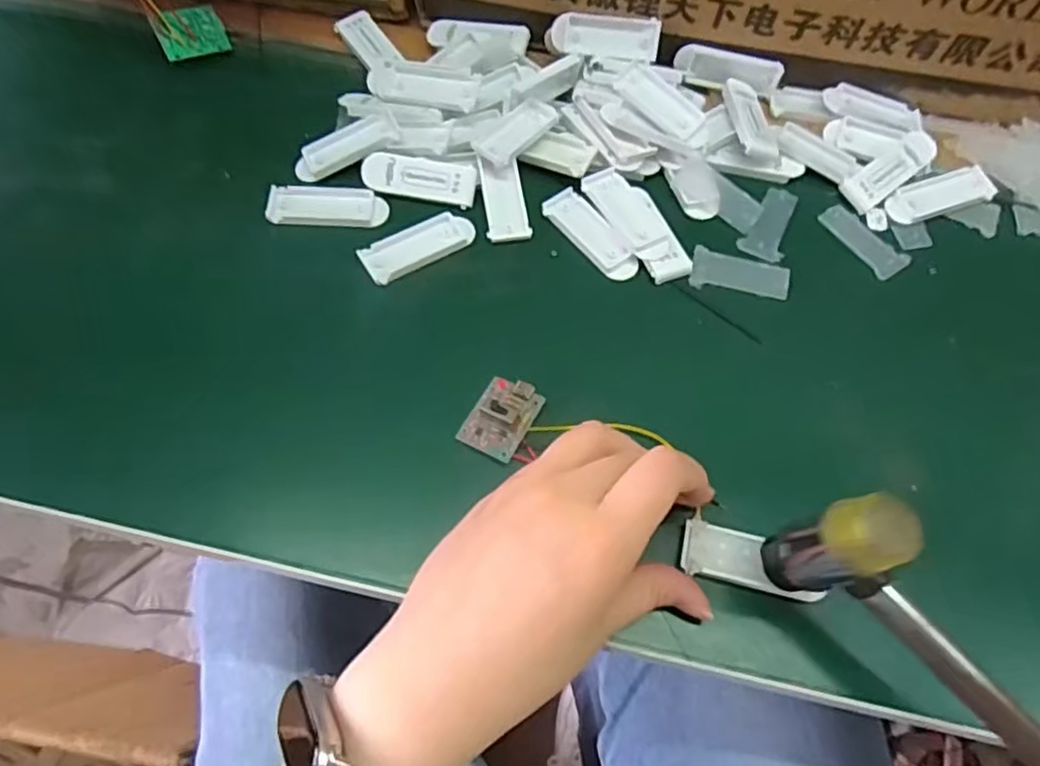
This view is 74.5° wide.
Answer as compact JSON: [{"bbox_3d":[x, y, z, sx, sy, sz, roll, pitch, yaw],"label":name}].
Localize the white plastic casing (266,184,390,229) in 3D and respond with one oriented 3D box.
[{"bbox_3d":[-0.096,-0.088,0.341,0.057,0.006,0.023,0,66,-3],"label":"white plastic casing"}]

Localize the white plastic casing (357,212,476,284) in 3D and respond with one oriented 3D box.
[{"bbox_3d":[-0.050,-0.068,0.335,0.056,0.005,0.024,-31,71,-15],"label":"white plastic casing"}]

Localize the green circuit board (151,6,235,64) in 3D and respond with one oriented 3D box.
[{"bbox_3d":[-0.181,-0.193,0.378,0.036,0.024,0.004,-31,35,-28],"label":"green circuit board"}]

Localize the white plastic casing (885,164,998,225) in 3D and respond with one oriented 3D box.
[{"bbox_3d":[0.221,-0.099,0.359,0.059,0.004,0.022,-19,68,-11],"label":"white plastic casing"}]

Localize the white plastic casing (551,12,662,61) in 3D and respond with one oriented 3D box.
[{"bbox_3d":[0.046,-0.190,0.375,0.059,0.020,0.006,7,27,5],"label":"white plastic casing"}]

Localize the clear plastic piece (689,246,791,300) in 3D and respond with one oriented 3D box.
[{"bbox_3d":[0.110,-0.054,0.339,0.048,0.004,0.021,11,66,2],"label":"clear plastic piece"}]

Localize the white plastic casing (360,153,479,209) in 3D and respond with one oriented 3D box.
[{"bbox_3d":[-0.051,-0.105,0.347,0.057,0.007,0.020,9,66,1],"label":"white plastic casing"}]

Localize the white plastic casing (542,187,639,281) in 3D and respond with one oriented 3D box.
[{"bbox_3d":[0.036,-0.075,0.344,0.019,0.005,0.057,-34,72,-16],"label":"white plastic casing"}]

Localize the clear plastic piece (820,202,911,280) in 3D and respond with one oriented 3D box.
[{"bbox_3d":[0.179,-0.076,0.356,0.021,0.004,0.048,-31,71,-15],"label":"clear plastic piece"}]

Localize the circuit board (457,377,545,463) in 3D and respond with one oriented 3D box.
[{"bbox_3d":[-0.008,0.013,0.292,0.025,0.009,0.036,27,68,9],"label":"circuit board"}]

